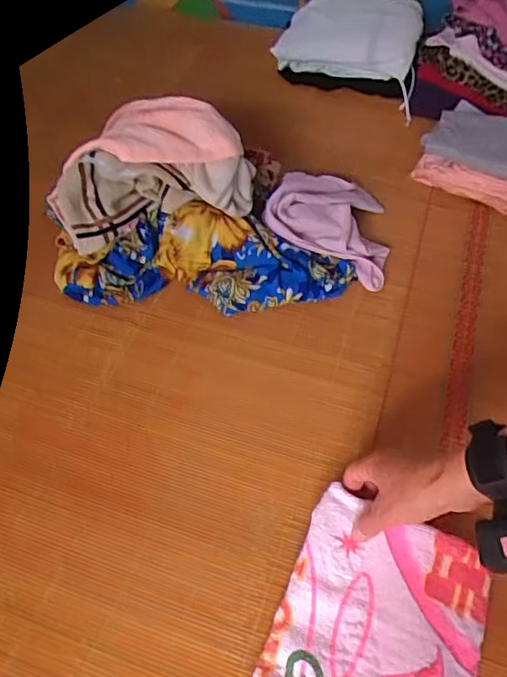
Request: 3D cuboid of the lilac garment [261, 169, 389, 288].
[{"bbox_3d":[0.107,-0.172,0.745,0.172,0.067,0.193,12,54,9],"label":"lilac garment"}]

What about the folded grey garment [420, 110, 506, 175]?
[{"bbox_3d":[0.376,-0.314,0.837,0.190,0.029,0.146,20,54,13],"label":"folded grey garment"}]

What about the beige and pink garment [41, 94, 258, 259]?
[{"bbox_3d":[-0.134,-0.230,0.698,0.253,0.101,0.173,-10,53,-10],"label":"beige and pink garment"}]

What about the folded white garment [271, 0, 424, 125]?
[{"bbox_3d":[0.188,-0.552,0.992,0.262,0.112,0.164,16,54,12],"label":"folded white garment"}]

